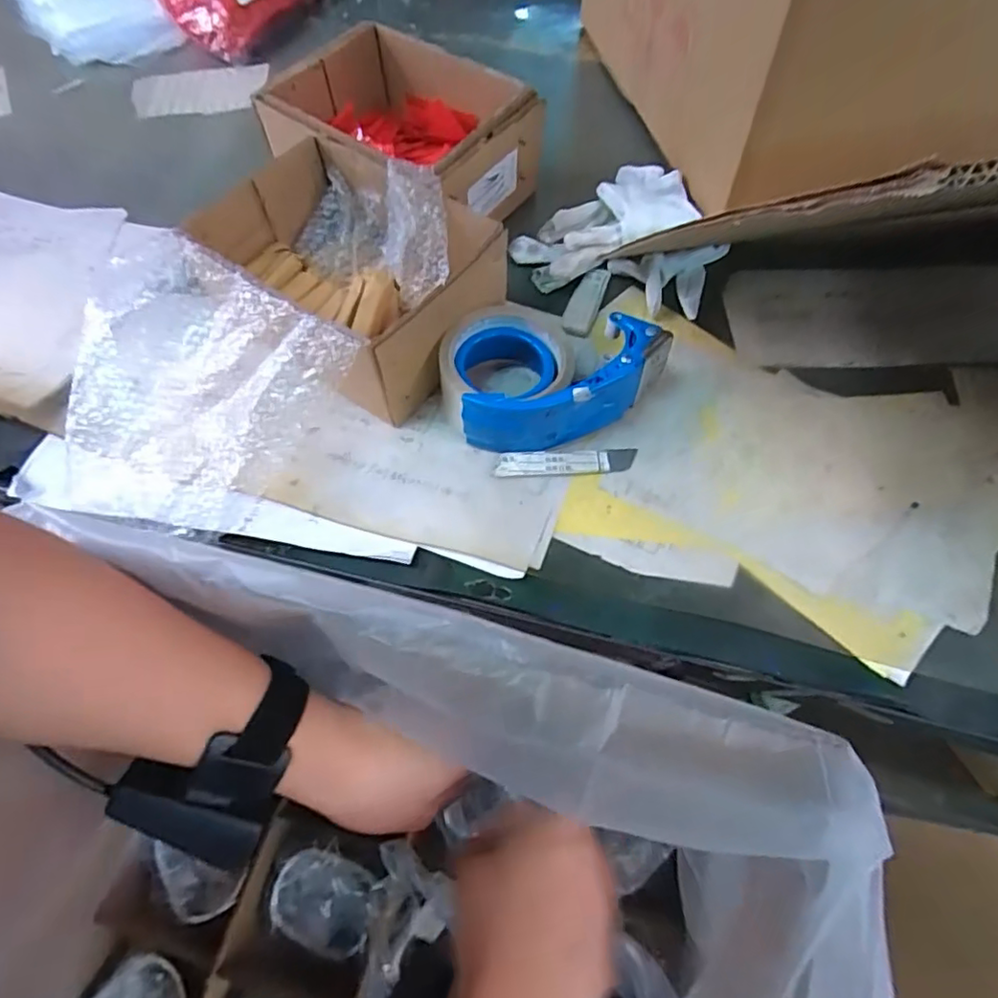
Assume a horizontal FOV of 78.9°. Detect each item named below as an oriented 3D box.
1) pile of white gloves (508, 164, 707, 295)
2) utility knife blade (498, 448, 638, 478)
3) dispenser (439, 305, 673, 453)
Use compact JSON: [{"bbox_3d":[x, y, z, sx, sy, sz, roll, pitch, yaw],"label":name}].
[{"bbox_3d":[0.092,-0.248,0.540,0.169,0.026,0.083,-32,68,-13],"label":"pile of white gloves"},{"bbox_3d":[0.049,-0.027,0.441,0.101,0.006,0.019,-4,65,0],"label":"utility knife blade"},{"bbox_3d":[0.036,-0.084,0.439,0.149,0.059,0.100,14,66,8],"label":"dispenser"}]

